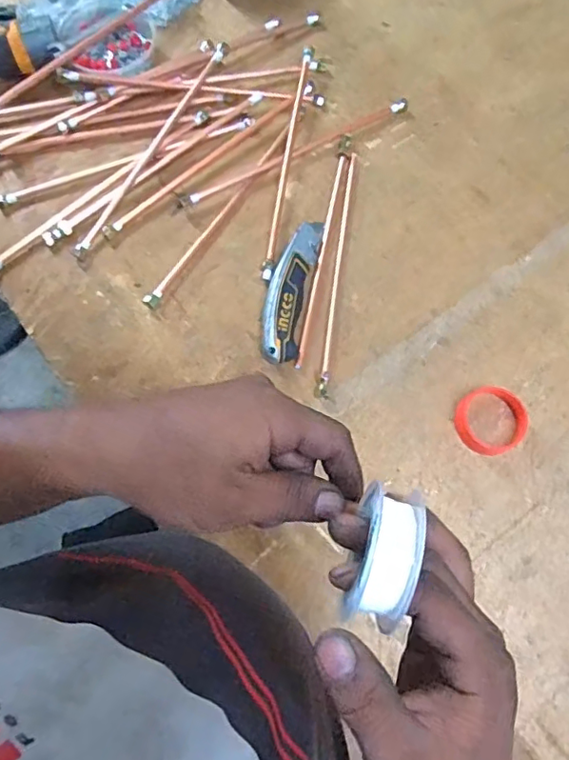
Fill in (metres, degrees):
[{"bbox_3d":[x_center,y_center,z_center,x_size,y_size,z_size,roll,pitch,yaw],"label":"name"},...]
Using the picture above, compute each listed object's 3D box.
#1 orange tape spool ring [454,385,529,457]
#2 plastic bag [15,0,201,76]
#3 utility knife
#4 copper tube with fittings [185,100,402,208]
[{"bbox_3d":[0.211,0.041,0.564,0.069,0.016,0.068,0,74,-1],"label":"orange tape spool ring"},{"bbox_3d":[-0.224,-0.479,0.697,0.180,0.045,0.227,23,75,5],"label":"plastic bag"},{"bbox_3d":[0.006,-0.100,0.601,0.044,0.023,0.171,11,74,2],"label":"utility knife"},{"bbox_3d":[0.015,-0.267,0.652,0.298,0.009,0.016,-28,76,-9],"label":"copper tube with fittings"}]

